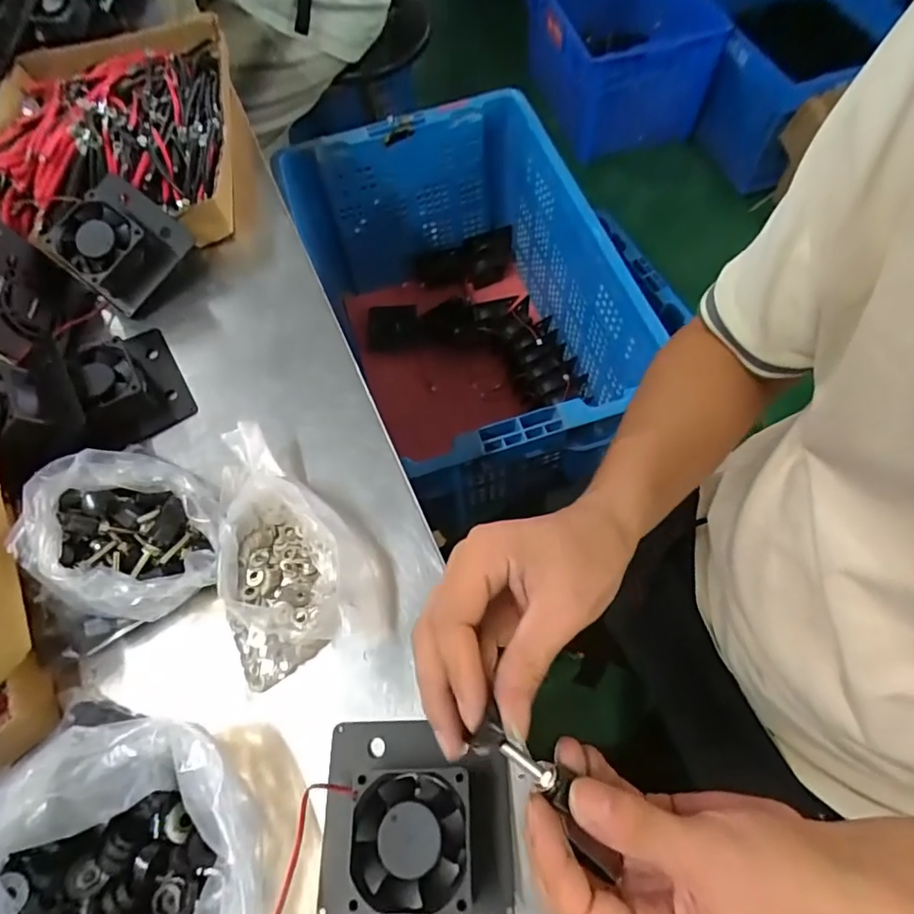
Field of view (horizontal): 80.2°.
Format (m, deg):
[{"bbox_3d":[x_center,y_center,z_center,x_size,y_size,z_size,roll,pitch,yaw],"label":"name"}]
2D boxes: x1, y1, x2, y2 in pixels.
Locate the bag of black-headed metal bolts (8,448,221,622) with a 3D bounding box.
[{"bbox_3d":[-0.196,0.049,0.332,0.105,0.070,0.095,25,69,16],"label":"bag of black-headed metal bolts"}]

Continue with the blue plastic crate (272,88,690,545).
[{"bbox_3d":[0.007,-0.203,0.810,0.368,0.330,0.573,-18,65,-4],"label":"blue plastic crate"}]

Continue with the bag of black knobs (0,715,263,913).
[{"bbox_3d":[-0.154,0.199,0.254,0.115,0.073,0.156,-39,68,-13],"label":"bag of black knobs"}]

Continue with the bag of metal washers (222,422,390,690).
[{"bbox_3d":[-0.109,0.050,0.344,0.100,0.046,0.154,-22,65,-5],"label":"bag of metal washers"}]

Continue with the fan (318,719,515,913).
[{"bbox_3d":[-0.022,0.184,0.281,0.101,0.026,0.083,1,65,5],"label":"fan"}]

